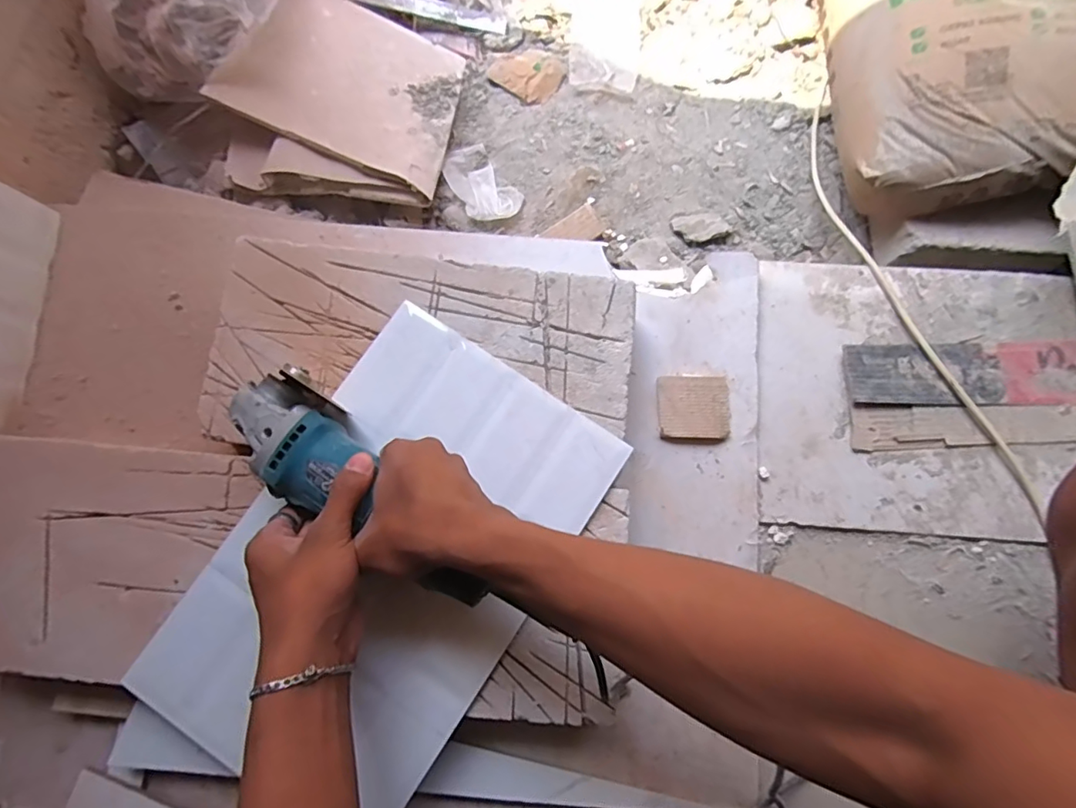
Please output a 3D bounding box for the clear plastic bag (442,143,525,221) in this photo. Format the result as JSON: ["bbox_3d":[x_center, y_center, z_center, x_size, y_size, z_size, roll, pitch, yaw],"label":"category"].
[{"bbox_3d":[-0.081,-0.309,0.746,0.078,0.025,0.131,-31,80,-6],"label":"clear plastic bag"}]

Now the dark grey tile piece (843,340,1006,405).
[{"bbox_3d":[0.413,-0.033,0.569,0.166,0.012,0.067,-3,79,-2],"label":"dark grey tile piece"}]

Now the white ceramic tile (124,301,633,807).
[{"bbox_3d":[-0.127,0.134,0.456,0.245,0.014,0.391,33,83,5],"label":"white ceramic tile"}]

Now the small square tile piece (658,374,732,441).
[{"bbox_3d":[0.163,0.004,0.554,0.076,0.012,0.068,-1,79,-1],"label":"small square tile piece"}]

